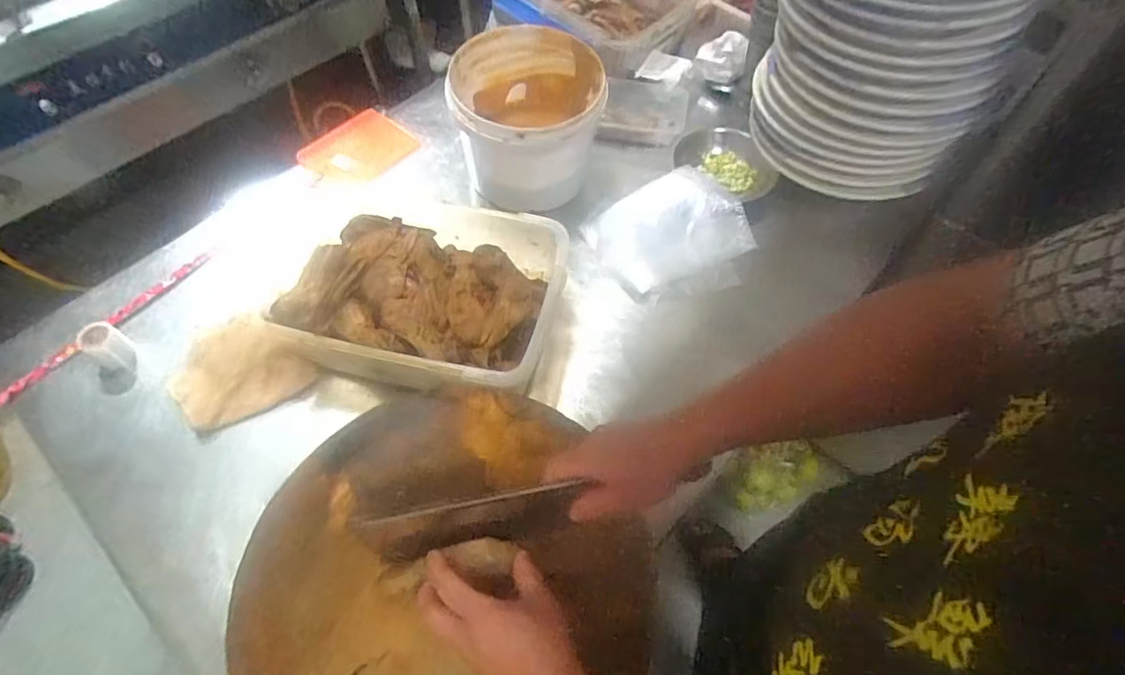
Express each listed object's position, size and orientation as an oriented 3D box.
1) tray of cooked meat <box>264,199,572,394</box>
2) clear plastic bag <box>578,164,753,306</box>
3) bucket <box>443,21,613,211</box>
[{"bbox_3d":[-0.167,-0.047,0.754,0.321,0.115,0.239,9,58,6],"label":"tray of cooked meat"},{"bbox_3d":[0.166,-0.152,0.878,0.233,0.063,0.199,-17,59,-10],"label":"clear plastic bag"},{"bbox_3d":[-0.052,-0.323,0.877,0.212,0.189,0.212,0,58,0],"label":"bucket"}]

